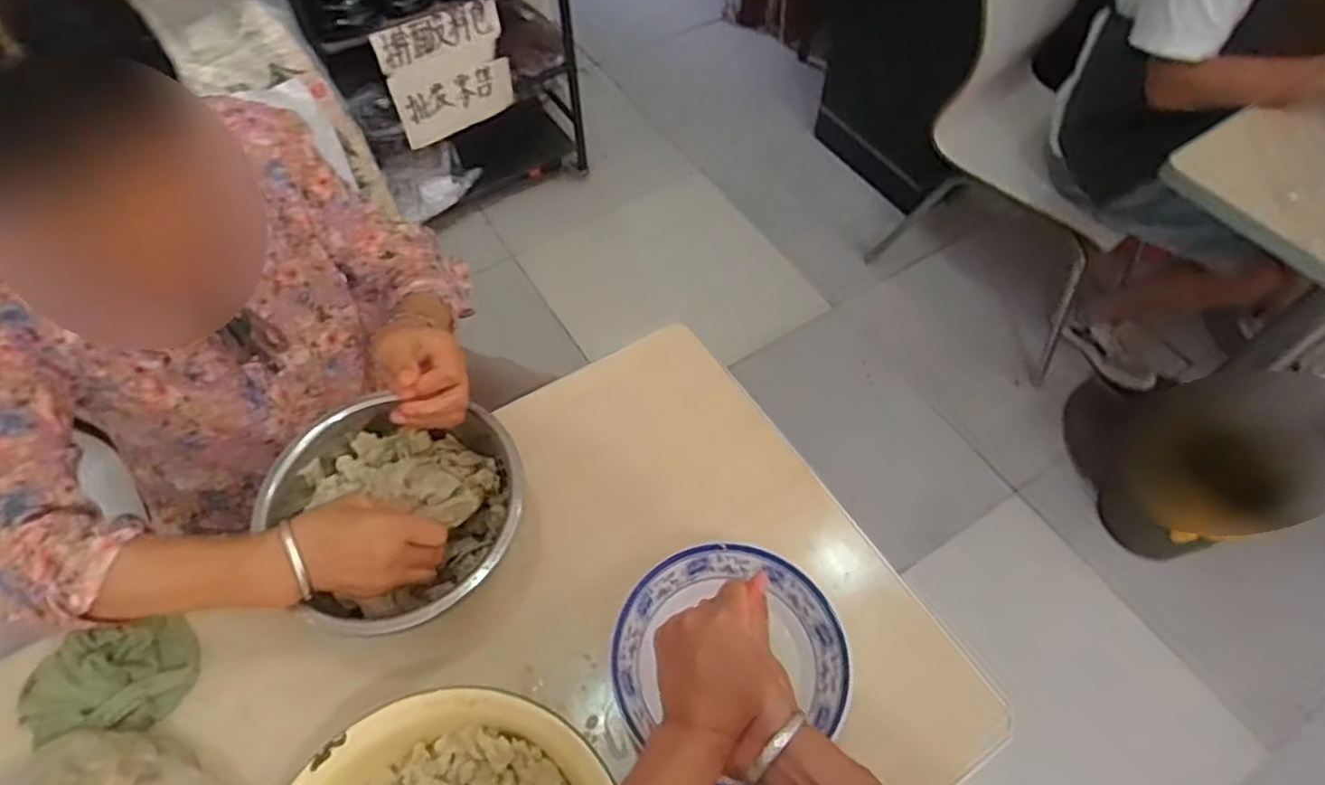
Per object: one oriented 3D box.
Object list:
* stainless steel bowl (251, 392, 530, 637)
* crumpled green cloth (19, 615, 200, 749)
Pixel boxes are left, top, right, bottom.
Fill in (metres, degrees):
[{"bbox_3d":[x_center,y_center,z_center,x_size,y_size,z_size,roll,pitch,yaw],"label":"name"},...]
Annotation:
[{"bbox_3d":[-0.253,0.115,0.696,0.224,0.094,0.221,0,58,0],"label":"stainless steel bowl"},{"bbox_3d":[-0.491,0.258,0.639,0.128,0.055,0.094,-19,60,-12],"label":"crumpled green cloth"}]

